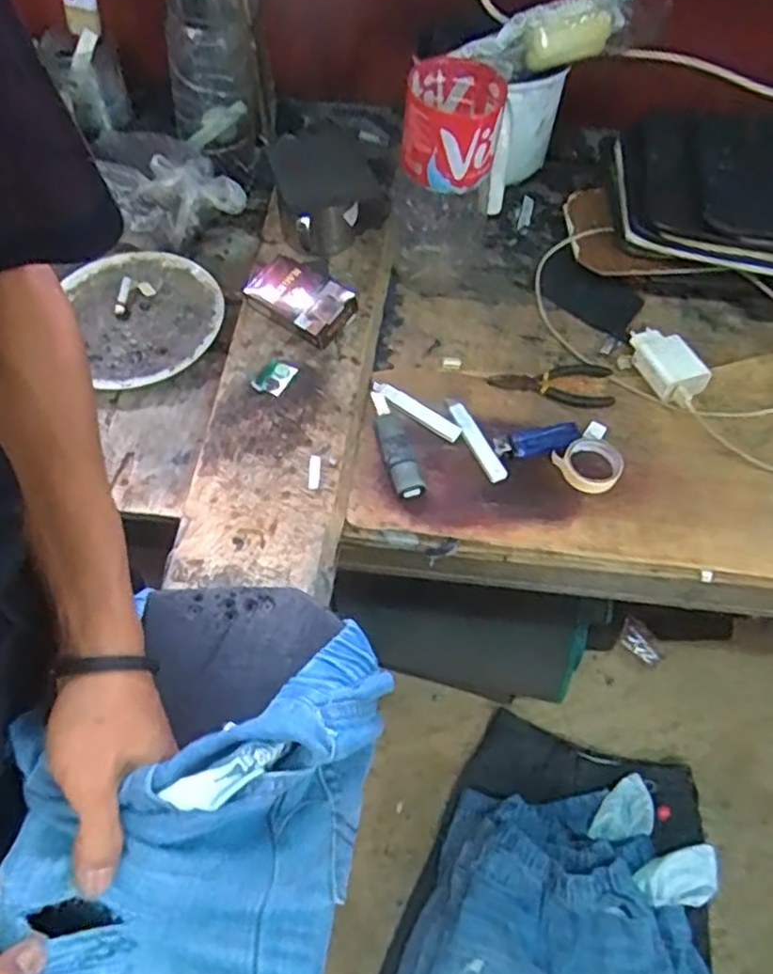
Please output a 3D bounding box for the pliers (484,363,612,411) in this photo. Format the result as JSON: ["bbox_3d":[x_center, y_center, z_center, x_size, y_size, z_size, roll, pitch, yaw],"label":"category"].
[{"bbox_3d":[0.157,-0.101,0.668,0.114,0.006,0.059,6,60,2],"label":"pliers"}]

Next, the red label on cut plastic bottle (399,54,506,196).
[{"bbox_3d":[0.057,-0.313,0.609,0.080,0.066,0.088,12,60,6],"label":"red label on cut plastic bottle"}]

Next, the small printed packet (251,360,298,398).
[{"bbox_3d":[-0.103,-0.099,0.642,0.026,0.008,0.039,26,62,13],"label":"small printed packet"}]

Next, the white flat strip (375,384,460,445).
[{"bbox_3d":[0.027,-0.070,0.645,0.092,0.012,0.015,33,64,16],"label":"white flat strip"}]

